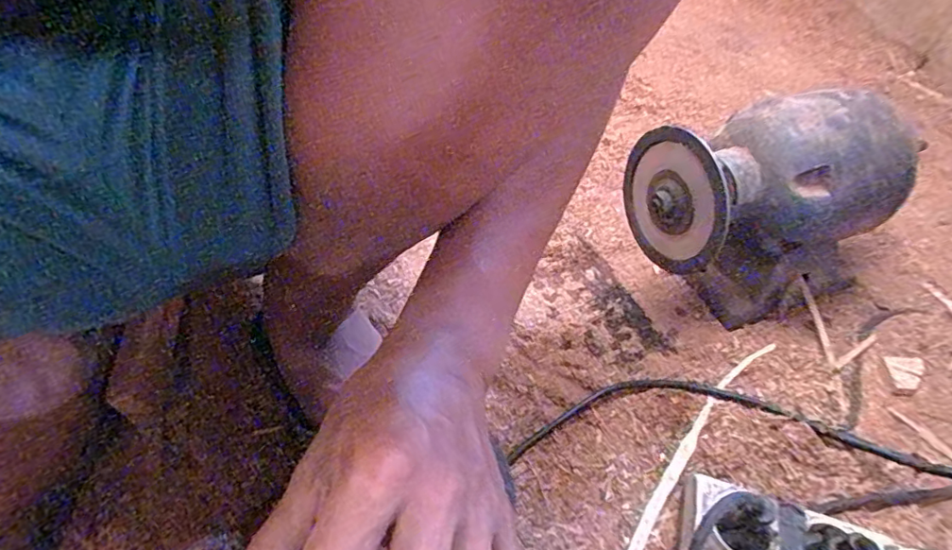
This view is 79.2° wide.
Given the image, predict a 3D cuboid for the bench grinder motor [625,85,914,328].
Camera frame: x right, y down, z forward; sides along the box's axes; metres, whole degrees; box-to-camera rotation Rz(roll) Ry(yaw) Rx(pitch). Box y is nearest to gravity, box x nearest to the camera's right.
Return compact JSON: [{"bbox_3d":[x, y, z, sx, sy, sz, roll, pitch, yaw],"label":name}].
[{"bbox_3d":[0.266,-0.053,0.524,0.248,0.184,0.118,-7,46,-11],"label":"bench grinder motor"}]

